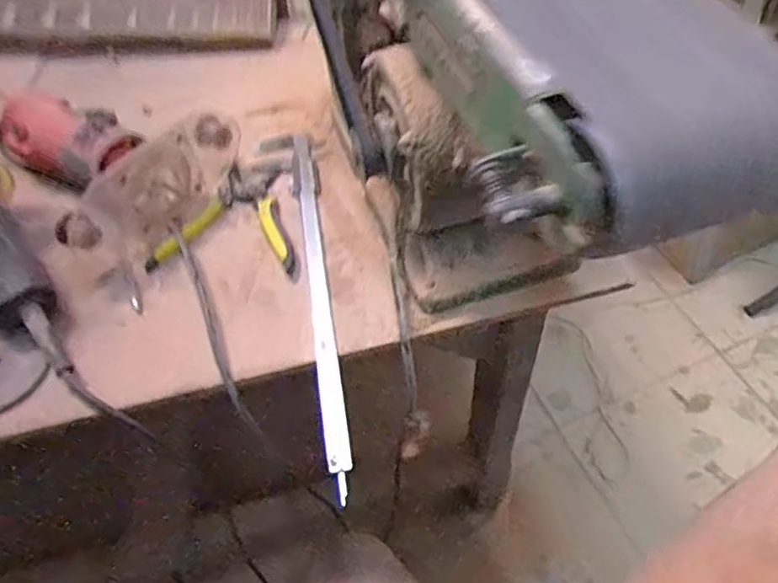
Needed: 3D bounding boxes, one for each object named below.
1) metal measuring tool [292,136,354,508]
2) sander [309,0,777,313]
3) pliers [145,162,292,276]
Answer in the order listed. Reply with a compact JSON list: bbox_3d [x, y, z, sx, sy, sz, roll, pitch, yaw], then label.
[{"bbox_3d":[-0.066,-0.010,0.553,0.022,0.016,0.401,-9,53,-3],"label":"metal measuring tool"},{"bbox_3d":[0.064,-0.127,0.457,0.160,0.265,0.406,-19,54,-10],"label":"sander"},{"bbox_3d":[-0.158,-0.076,0.608,0.142,0.013,0.140,1,53,4],"label":"pliers"}]

